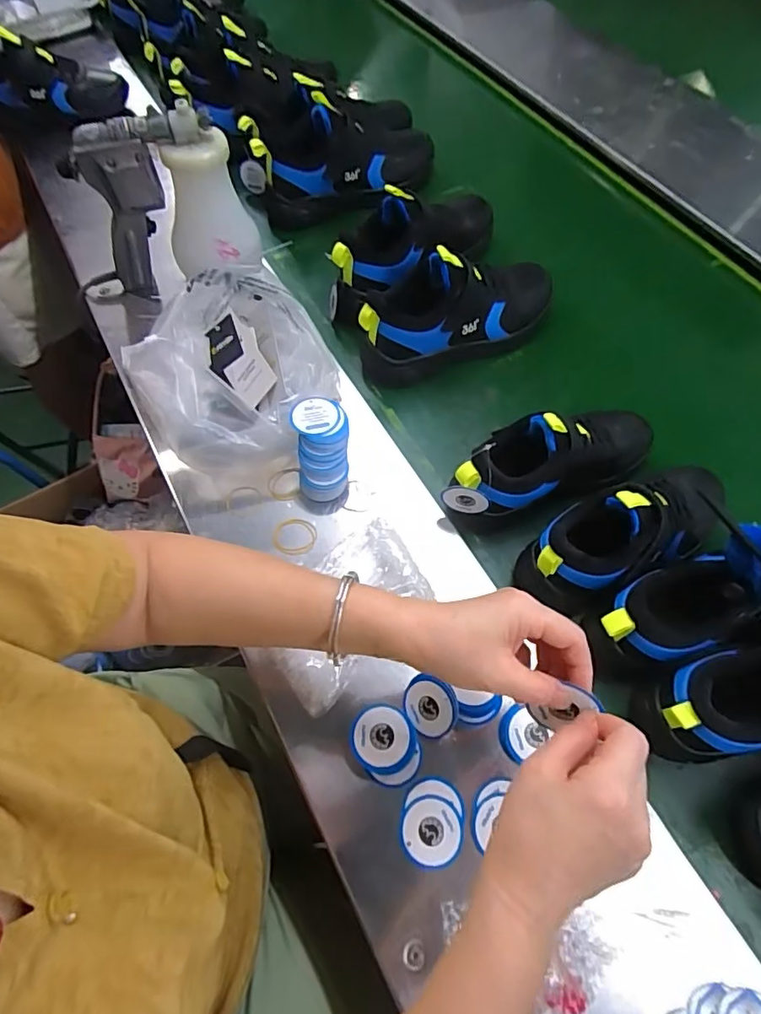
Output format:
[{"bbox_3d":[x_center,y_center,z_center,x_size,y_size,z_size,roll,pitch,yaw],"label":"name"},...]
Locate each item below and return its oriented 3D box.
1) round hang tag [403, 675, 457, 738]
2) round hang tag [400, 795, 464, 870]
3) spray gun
[{"bbox_3d":[0.042,0.171,0.453,0.047,0.008,0.048,0,90,21],"label":"round hang tag"},{"bbox_3d":[0.041,0.258,0.425,0.048,0.005,0.048,-1,63,2],"label":"round hang tag"},{"bbox_3d":[-0.265,-0.335,0.633,0.211,0.209,0.083,-24,65,-10],"label":"spray gun"}]

